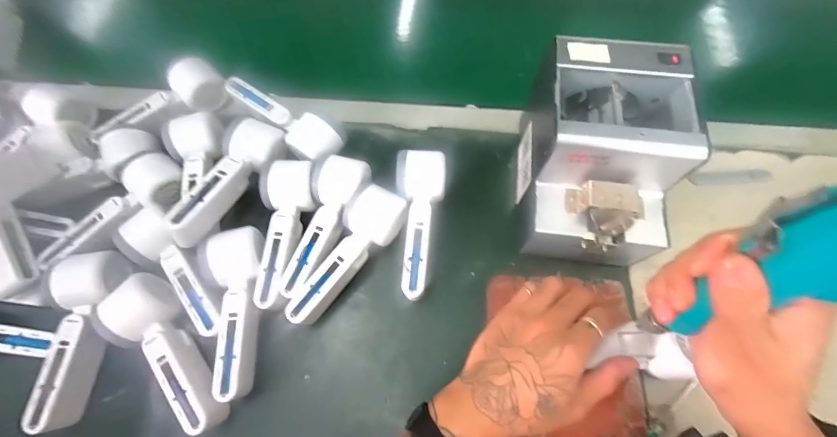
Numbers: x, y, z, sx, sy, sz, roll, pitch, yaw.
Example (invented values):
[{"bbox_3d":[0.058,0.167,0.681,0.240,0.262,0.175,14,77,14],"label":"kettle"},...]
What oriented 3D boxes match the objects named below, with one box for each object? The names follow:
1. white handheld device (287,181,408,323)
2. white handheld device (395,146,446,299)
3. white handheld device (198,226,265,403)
[{"bbox_3d":[-0.081,0.037,0.389,0.058,0.049,0.162,39,73,15],"label":"white handheld device"},{"bbox_3d":[0.004,0.006,0.399,0.052,0.051,0.157,-1,67,0],"label":"white handheld device"},{"bbox_3d":[-0.189,0.091,0.367,0.057,0.049,0.166,-2,67,0],"label":"white handheld device"}]

